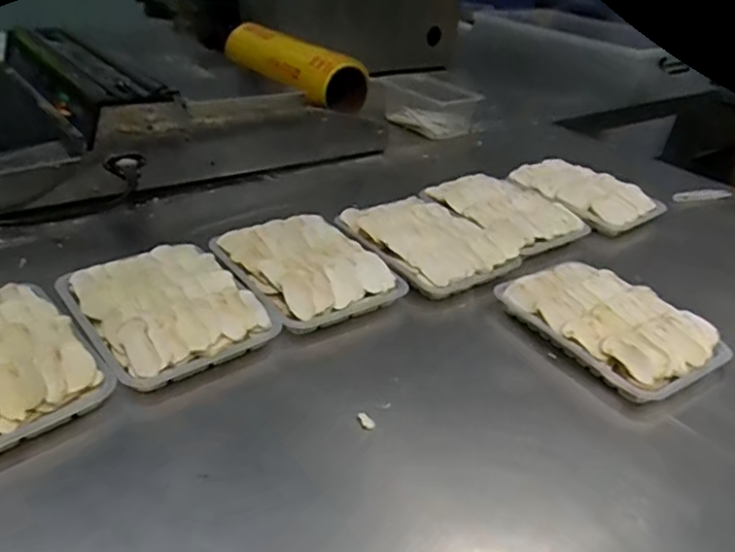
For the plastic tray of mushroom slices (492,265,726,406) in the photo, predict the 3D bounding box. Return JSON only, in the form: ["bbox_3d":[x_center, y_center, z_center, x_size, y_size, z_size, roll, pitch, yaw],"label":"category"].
[{"bbox_3d":[0.227,0.042,0.560,0.119,0.033,0.176,-18,39,-31],"label":"plastic tray of mushroom slices"}]

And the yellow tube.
[{"bbox_3d":[-0.127,-0.359,1.031,0.091,0.079,0.338,-23,42,-36],"label":"yellow tube"}]

